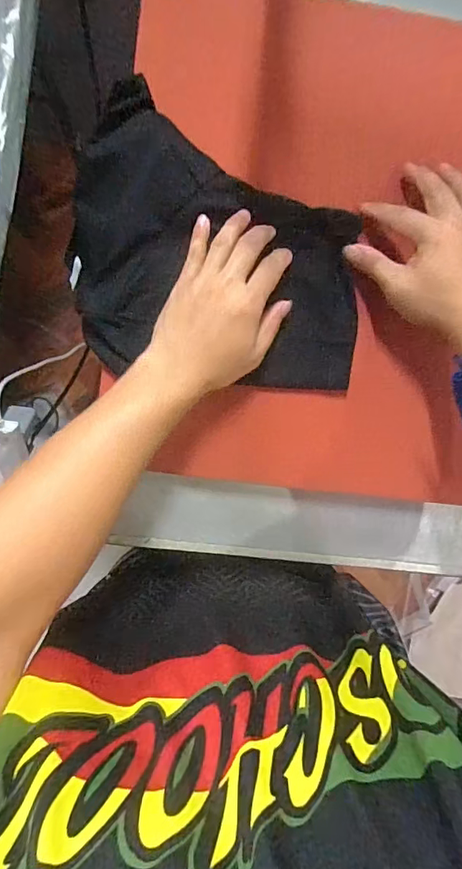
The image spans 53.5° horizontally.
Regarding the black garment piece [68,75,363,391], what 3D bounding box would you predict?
[{"bbox_3d":[-0.009,-0.169,0.411,0.248,0.028,0.238,3,90,-5],"label":"black garment piece"}]

